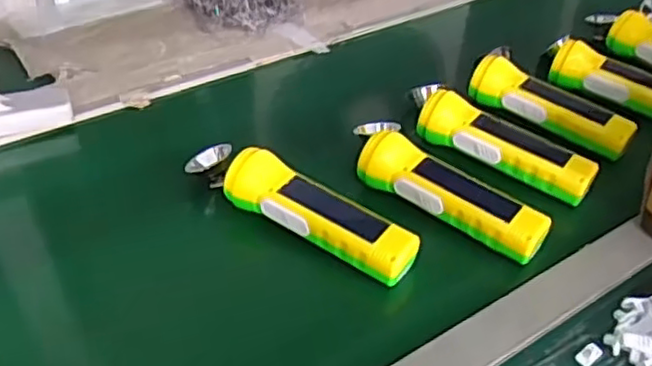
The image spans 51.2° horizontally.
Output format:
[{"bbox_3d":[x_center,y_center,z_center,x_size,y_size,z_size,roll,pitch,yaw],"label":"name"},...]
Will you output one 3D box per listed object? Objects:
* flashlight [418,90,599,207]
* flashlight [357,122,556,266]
[{"bbox_3d":[0.168,-0.038,0.638,0.168,0.043,0.050,28,46,27],"label":"flashlight"},{"bbox_3d":[0.104,0.008,0.580,0.175,0.044,0.046,26,45,25],"label":"flashlight"}]

